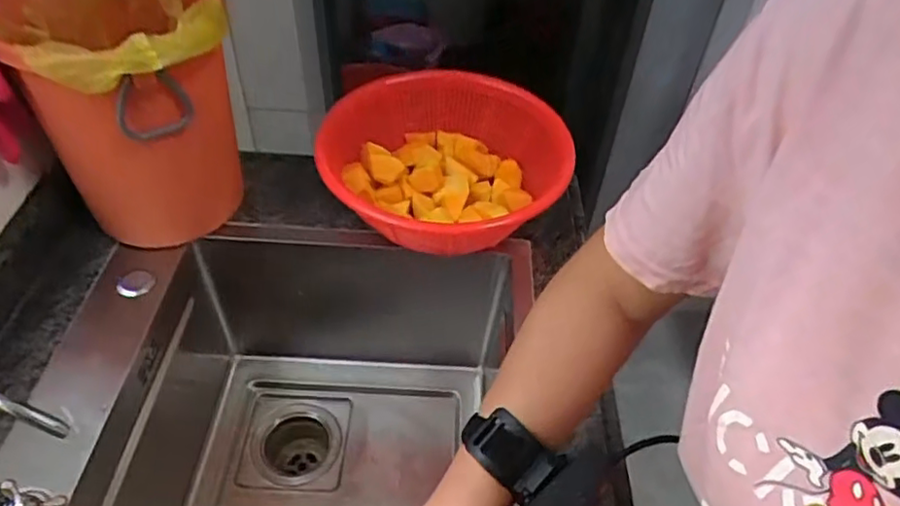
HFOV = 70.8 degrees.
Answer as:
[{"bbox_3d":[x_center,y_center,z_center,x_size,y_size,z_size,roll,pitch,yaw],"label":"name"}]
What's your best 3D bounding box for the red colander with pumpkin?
[{"bbox_3d":[-0.002,-0.101,0.718,0.276,0.114,0.278,2,46,-2],"label":"red colander with pumpkin"}]

